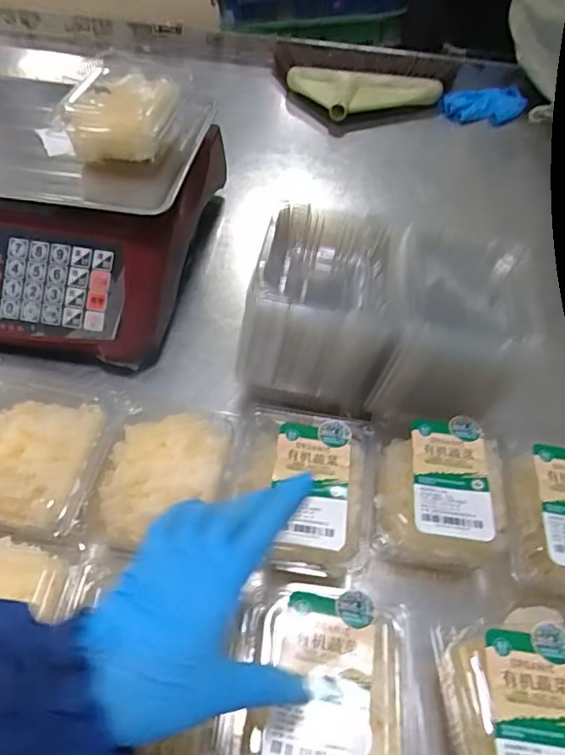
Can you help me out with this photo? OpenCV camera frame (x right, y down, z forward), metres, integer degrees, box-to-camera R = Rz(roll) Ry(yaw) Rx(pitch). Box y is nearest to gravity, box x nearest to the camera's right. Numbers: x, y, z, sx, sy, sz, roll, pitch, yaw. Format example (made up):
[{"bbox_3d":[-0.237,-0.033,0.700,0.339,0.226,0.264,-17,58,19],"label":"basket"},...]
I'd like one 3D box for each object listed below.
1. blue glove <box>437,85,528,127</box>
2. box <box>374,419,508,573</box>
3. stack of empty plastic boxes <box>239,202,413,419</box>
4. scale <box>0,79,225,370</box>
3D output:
[{"bbox_3d":[0.368,-0.492,0.990,0.167,0.021,0.098,-11,54,-11],"label":"blue glove"},{"bbox_3d":[0.128,0.089,0.452,0.102,0.039,0.124,7,53,2],"label":"box"},{"bbox_3d":[0.038,-0.058,0.504,0.131,0.131,0.133,12,53,6],"label":"stack of empty plastic boxes"},{"bbox_3d":[-0.264,-0.198,0.610,0.338,0.163,0.337,8,53,3],"label":"scale"}]

